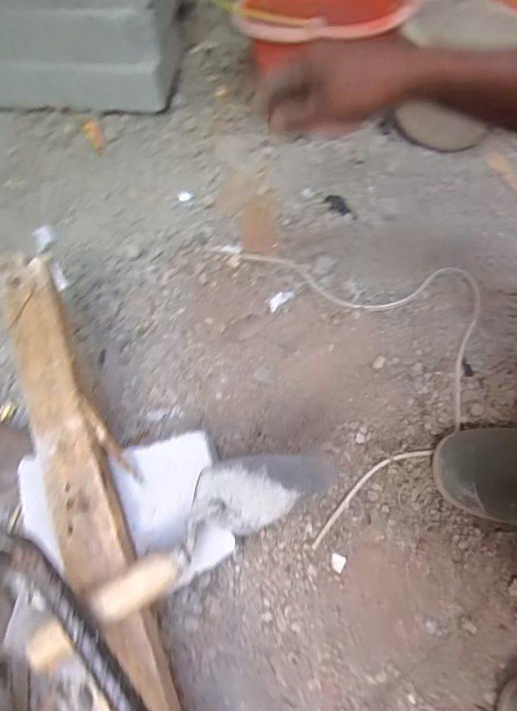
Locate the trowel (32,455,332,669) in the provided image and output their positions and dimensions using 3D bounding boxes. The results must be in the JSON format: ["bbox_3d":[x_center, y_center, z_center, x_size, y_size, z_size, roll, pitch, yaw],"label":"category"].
[{"bbox_3d":[-0.064,0.159,0.398,0.269,0.064,0.063,-29,64,-14],"label":"trowel"}]

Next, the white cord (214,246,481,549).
[{"bbox_3d":[0.167,-0.032,0.627,0.357,0.008,0.457,-16,62,-9],"label":"white cord"}]

